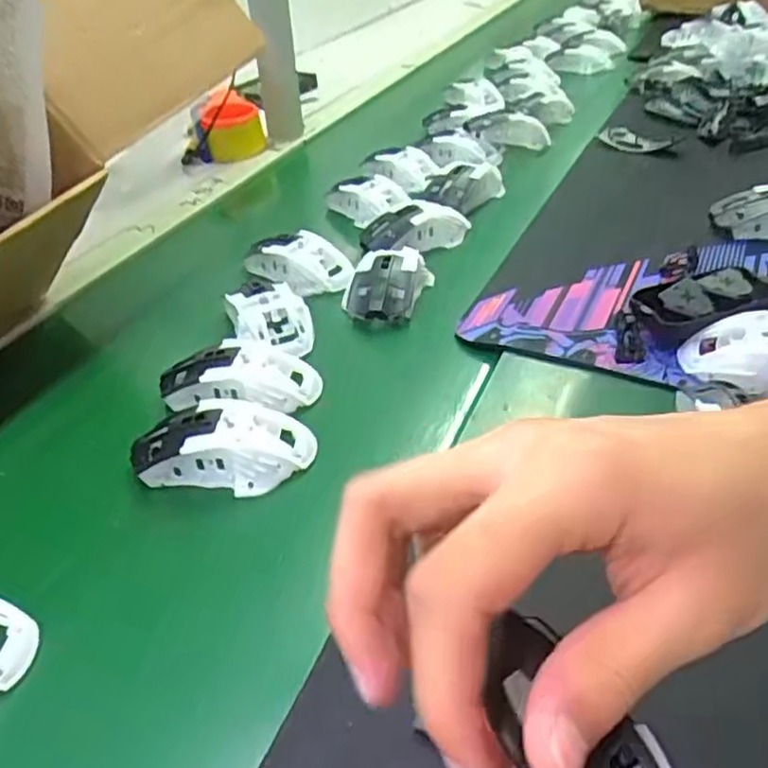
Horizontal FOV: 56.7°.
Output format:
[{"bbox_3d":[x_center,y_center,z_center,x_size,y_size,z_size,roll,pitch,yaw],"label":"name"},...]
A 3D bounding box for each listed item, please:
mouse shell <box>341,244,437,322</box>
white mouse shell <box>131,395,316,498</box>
[{"bbox_3d":[0.003,-0.089,0.614,0.065,0.039,0.102,9,38,18],"label":"mouse shell"},{"bbox_3d":[-0.103,0.037,0.459,0.110,0.035,0.056,0,36,7],"label":"white mouse shell"}]

